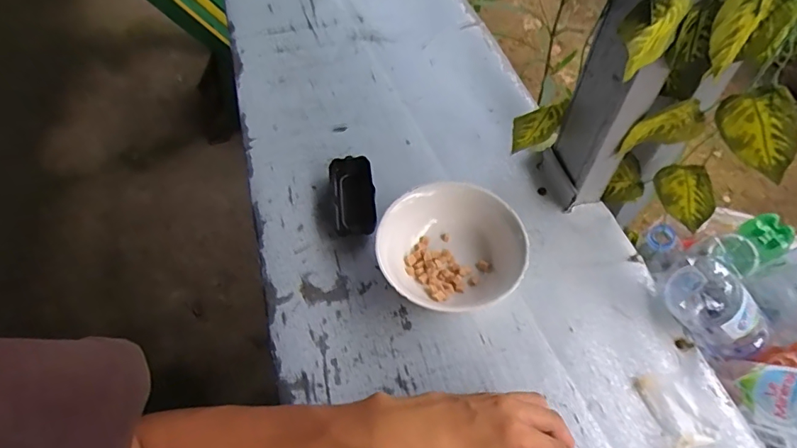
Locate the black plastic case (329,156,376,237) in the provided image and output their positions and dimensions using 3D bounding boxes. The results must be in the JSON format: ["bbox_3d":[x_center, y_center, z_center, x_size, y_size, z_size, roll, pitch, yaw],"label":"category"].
[{"bbox_3d":[-0.055,-0.034,0.581,0.051,0.025,0.109,-9,56,-5],"label":"black plastic case"}]

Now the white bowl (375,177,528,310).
[{"bbox_3d":[0.055,0.030,0.516,0.147,0.061,0.150,-1,55,1],"label":"white bowl"}]

